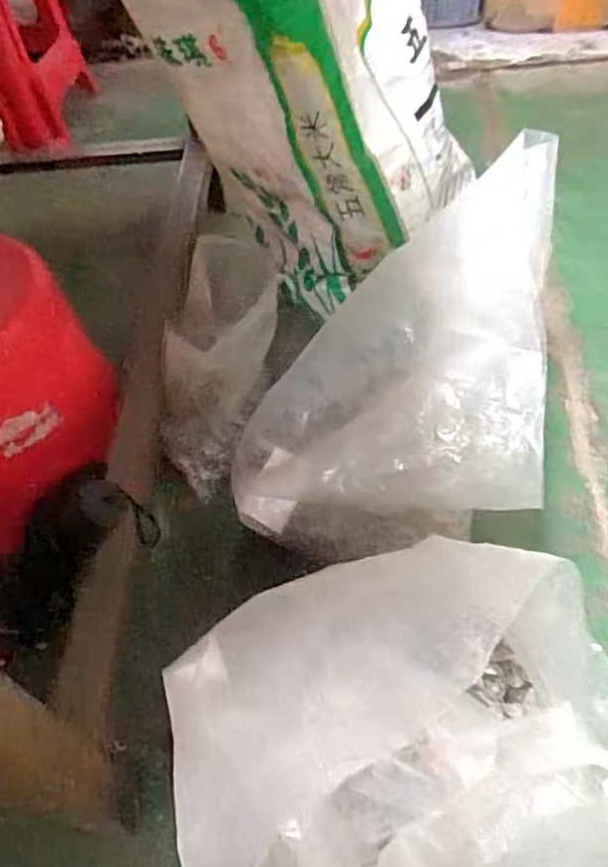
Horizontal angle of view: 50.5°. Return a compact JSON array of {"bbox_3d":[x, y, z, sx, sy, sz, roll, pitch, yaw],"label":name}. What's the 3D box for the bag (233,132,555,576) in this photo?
[{"bbox_3d":[0.079,-0.071,0.610,0.271,0.250,0.283,5,52,10],"label":"bag"}]

